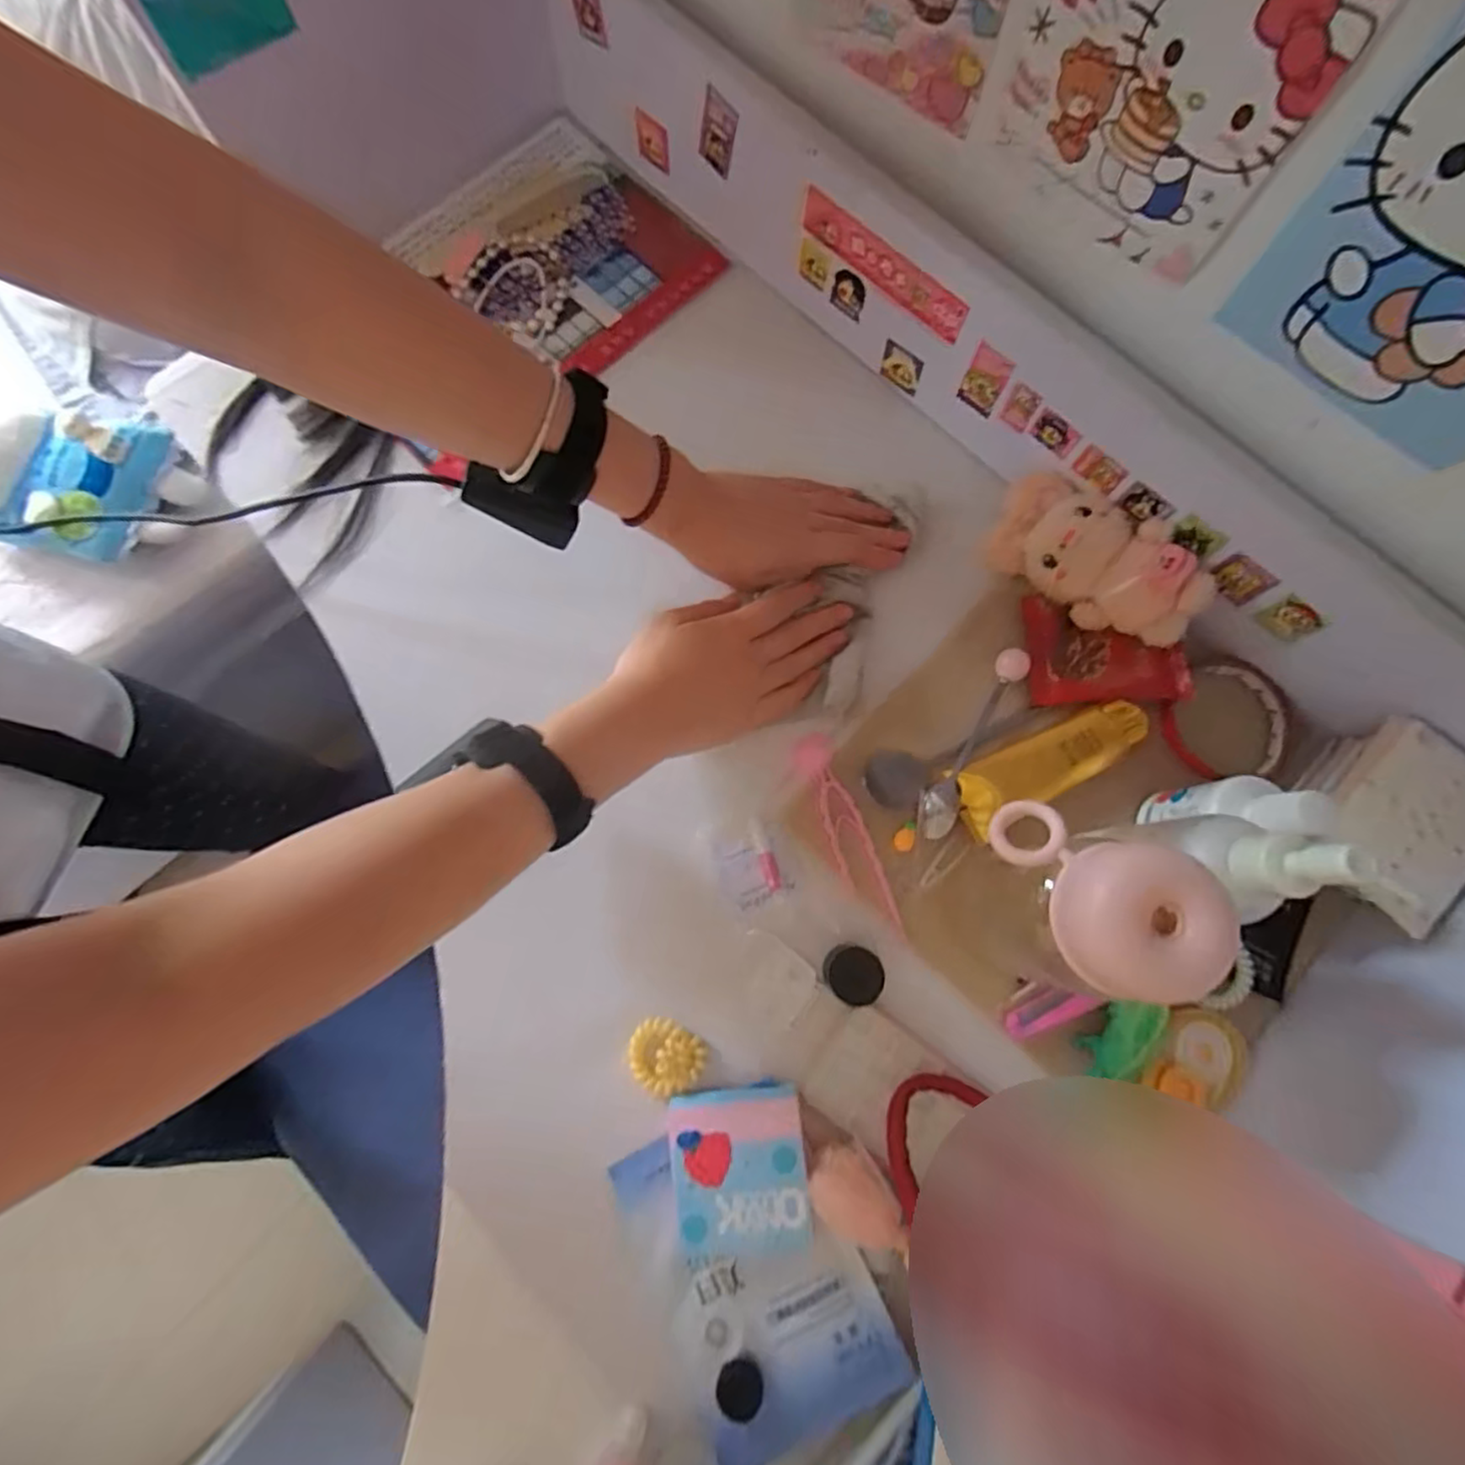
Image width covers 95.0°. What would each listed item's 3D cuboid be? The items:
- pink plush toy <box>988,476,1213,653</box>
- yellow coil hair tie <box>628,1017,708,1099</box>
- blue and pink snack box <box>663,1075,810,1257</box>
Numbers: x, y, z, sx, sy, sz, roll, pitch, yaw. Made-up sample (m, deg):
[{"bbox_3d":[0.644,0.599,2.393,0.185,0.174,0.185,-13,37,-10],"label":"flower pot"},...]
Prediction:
[{"bbox_3d":[0.243,-0.116,0.452,0.063,0.045,0.140,-42,65,-9],"label":"pink plush toy"},{"bbox_3d":[-0.041,0.196,0.404,0.045,0.008,0.040,32,79,8],"label":"yellow coil hair tie"},{"bbox_3d":[0.003,0.250,0.386,0.077,0.026,0.079,-6,76,-1],"label":"blue and pink snack box"}]

